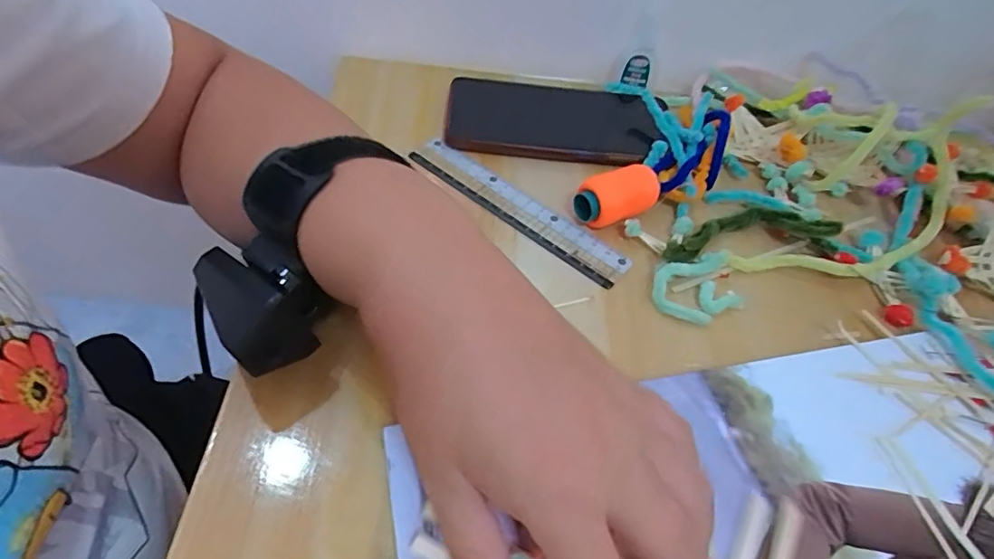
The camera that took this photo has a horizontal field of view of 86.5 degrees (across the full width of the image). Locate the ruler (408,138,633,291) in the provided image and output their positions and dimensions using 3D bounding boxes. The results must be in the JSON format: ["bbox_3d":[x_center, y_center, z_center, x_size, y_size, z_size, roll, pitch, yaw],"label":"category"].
[{"bbox_3d":[0.010,-0.046,0.332,0.158,0.004,0.029,35,59,21],"label":"ruler"}]

